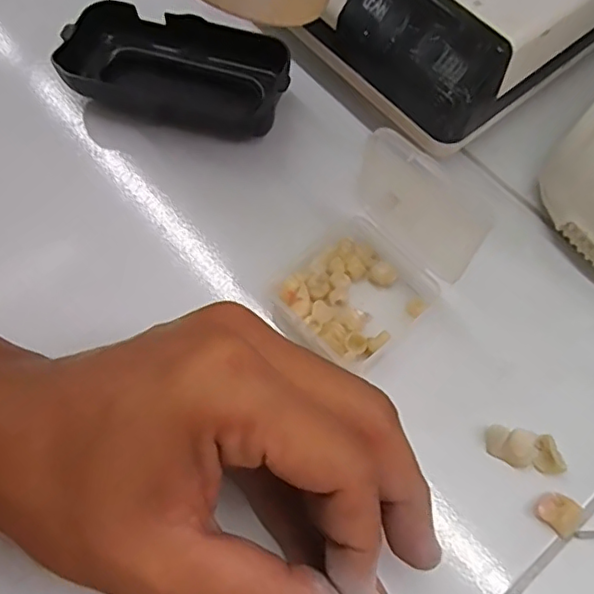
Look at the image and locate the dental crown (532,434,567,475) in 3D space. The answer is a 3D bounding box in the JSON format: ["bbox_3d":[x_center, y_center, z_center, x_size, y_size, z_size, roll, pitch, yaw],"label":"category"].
[{"bbox_3d":[0.096,0.061,0.228,0.009,0.009,0.014,-8,67,-4],"label":"dental crown"}]

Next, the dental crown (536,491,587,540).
[{"bbox_3d":[0.099,0.081,0.219,0.016,0.009,0.014,38,71,15],"label":"dental crown"}]

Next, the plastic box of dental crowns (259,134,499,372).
[{"bbox_3d":[0.034,-0.017,0.236,0.061,0.054,0.082,38,71,15],"label":"plastic box of dental crowns"}]

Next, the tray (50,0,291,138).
[{"bbox_3d":[-0.058,-0.113,0.294,0.109,0.024,0.052,12,67,5],"label":"tray"}]

